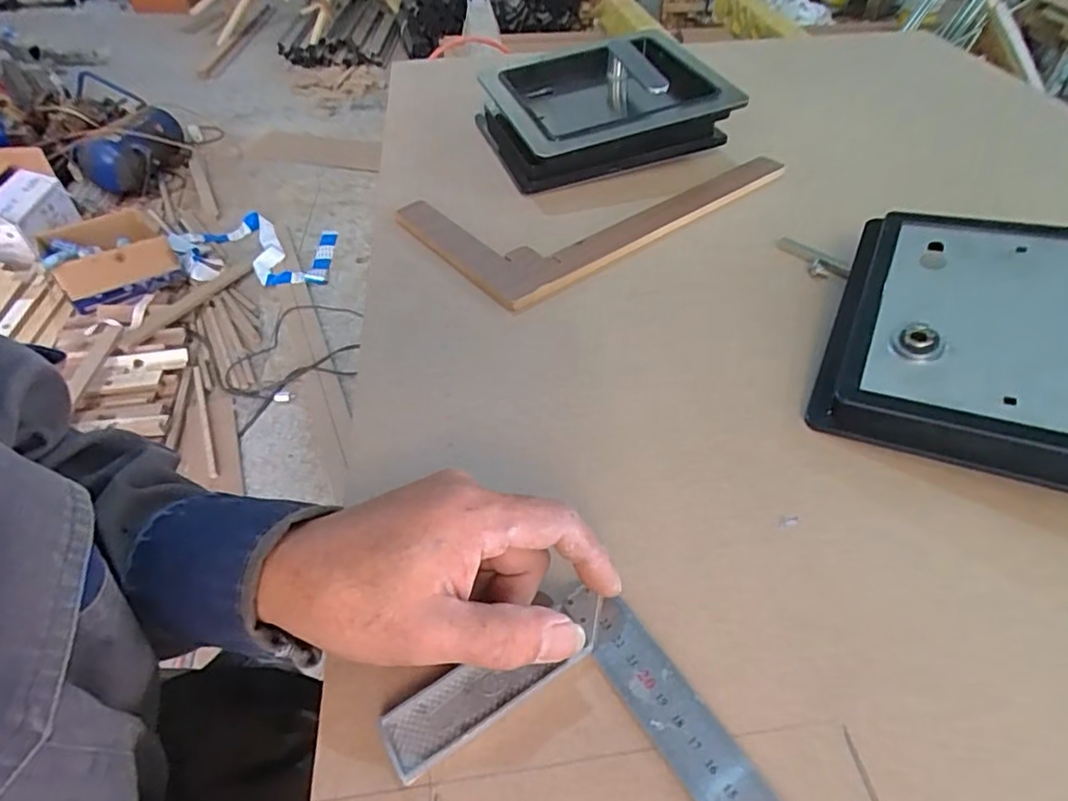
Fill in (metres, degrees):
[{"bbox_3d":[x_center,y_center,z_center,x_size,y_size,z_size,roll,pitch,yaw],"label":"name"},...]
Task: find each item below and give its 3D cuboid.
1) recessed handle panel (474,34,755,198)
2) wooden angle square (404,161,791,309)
[{"bbox_3d":[0.070,-0.307,0.612,0.217,0.075,0.192,-14,48,-12],"label":"recessed handle panel"},{"bbox_3d":[0.061,-0.189,0.546,0.324,0.016,0.171,-30,53,-24],"label":"wooden angle square"}]

